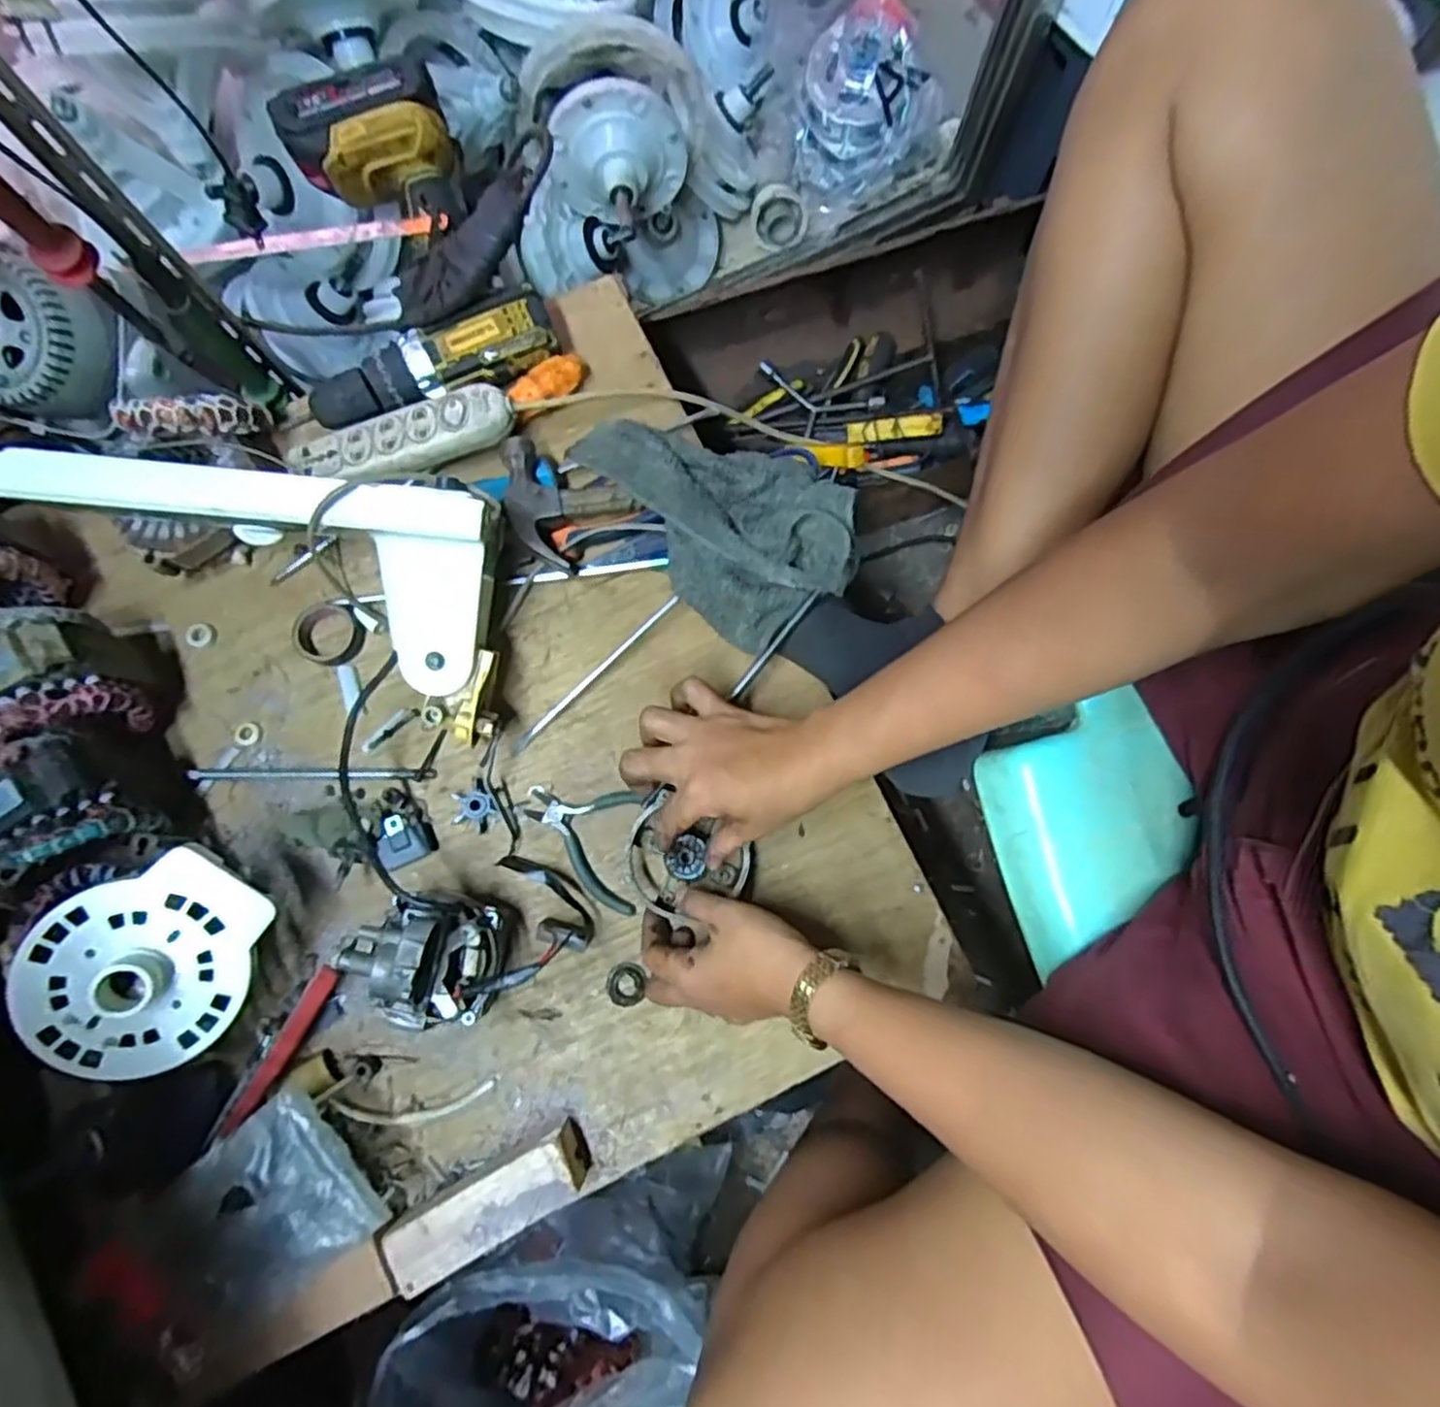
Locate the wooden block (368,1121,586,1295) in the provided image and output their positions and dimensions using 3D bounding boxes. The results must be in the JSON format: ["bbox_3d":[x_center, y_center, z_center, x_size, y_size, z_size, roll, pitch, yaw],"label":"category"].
[{"bbox_3d":[-0.150,0.323,0.479,0.127,0.033,0.041,-29,80,-5],"label":"wooden block"}]

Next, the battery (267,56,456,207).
[{"bbox_3d":[-0.263,-0.426,0.554,0.117,0.063,0.061,-11,79,-2],"label":"battery"}]

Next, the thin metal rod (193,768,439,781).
[{"bbox_3d":[-0.302,0.052,0.546,0.172,0.013,0.009,-1,79,0],"label":"thin metal rod"}]

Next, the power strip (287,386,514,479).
[{"bbox_3d":[-0.247,-0.204,0.570,0.176,0.027,0.057,-14,79,-3],"label":"power strip"}]

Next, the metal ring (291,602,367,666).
[{"bbox_3d":[-0.300,-0.054,0.566,0.051,0.014,0.048,0,79,0],"label":"metal ring"}]

